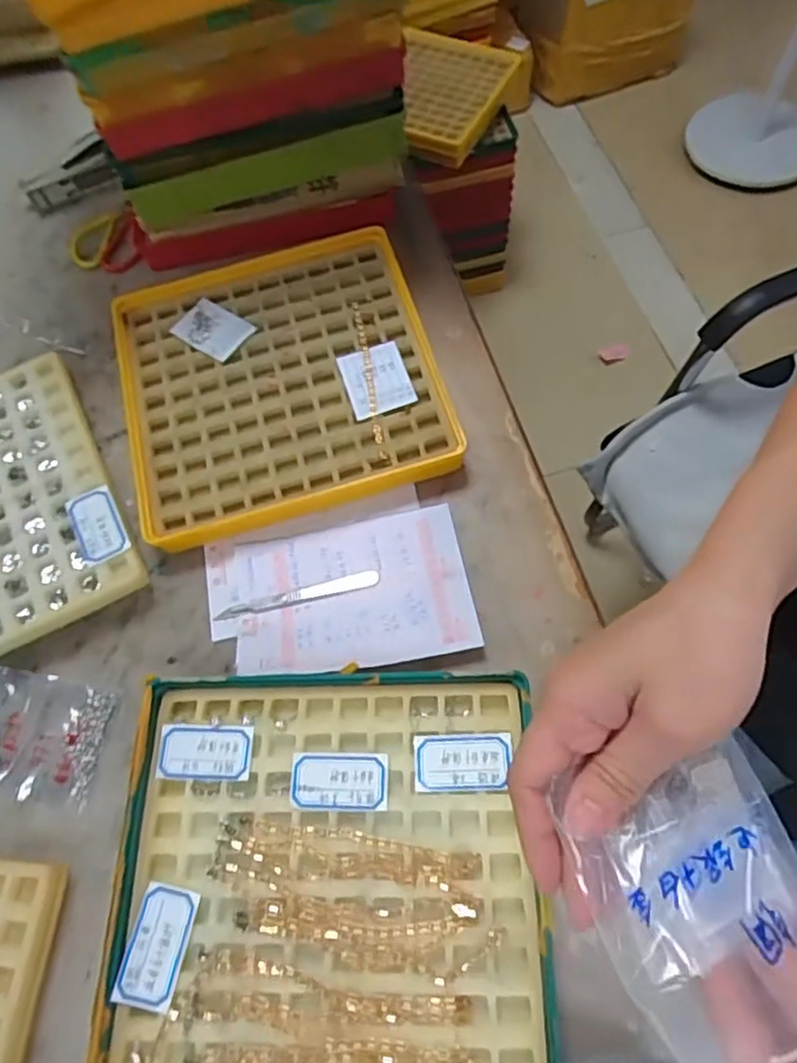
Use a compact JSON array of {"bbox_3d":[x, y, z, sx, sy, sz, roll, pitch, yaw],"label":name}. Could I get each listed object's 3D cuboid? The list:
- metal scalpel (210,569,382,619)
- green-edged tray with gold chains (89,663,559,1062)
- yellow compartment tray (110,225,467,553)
[{"bbox_3d":[-0.080,0.052,0.536,0.131,0.011,0.013,-13,65,-2],"label":"metal scalpel"},{"bbox_3d":[-0.047,0.227,0.430,0.264,0.024,0.267,-2,65,4],"label":"green-edged tray with gold chains"},{"bbox_3d":[-0.111,-0.143,0.602,0.274,0.028,0.275,-16,65,-3],"label":"yellow compartment tray"}]

